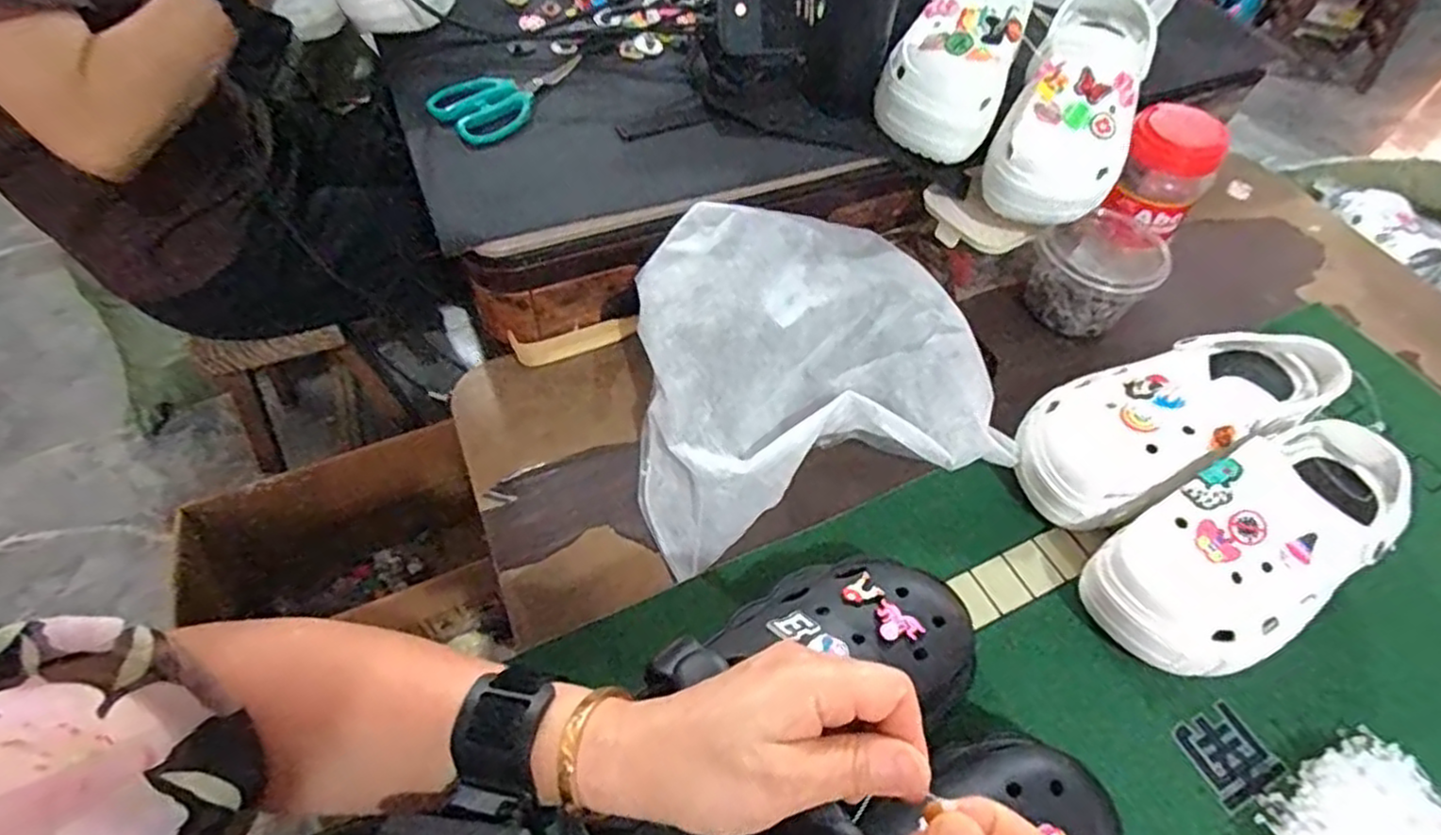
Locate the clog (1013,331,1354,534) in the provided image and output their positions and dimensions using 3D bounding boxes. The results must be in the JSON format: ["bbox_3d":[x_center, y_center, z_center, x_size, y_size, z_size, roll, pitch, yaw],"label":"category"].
[{"bbox_3d":[0.349,-0.007,0.558,0.242,0.088,0.113,-21,59,-18],"label":"clog"}]

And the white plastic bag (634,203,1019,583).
[{"bbox_3d":[0.060,-0.047,0.589,0.291,0.105,0.263,-15,58,-15],"label":"white plastic bag"}]

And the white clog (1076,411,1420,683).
[{"bbox_3d":[0.374,0.092,0.504,0.229,0.097,0.108,-25,61,-20],"label":"white clog"}]

